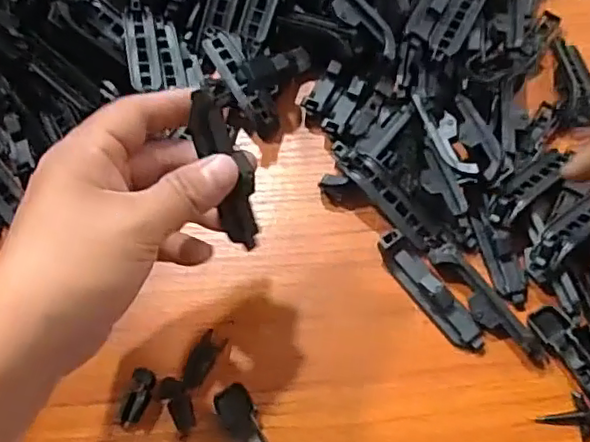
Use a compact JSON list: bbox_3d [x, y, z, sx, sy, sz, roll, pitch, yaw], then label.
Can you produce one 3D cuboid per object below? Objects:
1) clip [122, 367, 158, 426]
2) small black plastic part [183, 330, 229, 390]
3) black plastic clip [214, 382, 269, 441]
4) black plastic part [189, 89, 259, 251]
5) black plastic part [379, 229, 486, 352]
[{"bbox_3d":[-0.080,0.090,0.306,0.008,0.015,0.028,17,68,11],"label":"clip"},{"bbox_3d":[-0.049,0.074,0.317,0.013,0.005,0.031,26,70,14],"label":"small black plastic part"},{"bbox_3d":[-0.021,0.107,0.299,0.017,0.008,0.055,-32,68,-10],"label":"black plastic clip"},{"bbox_3d":[-0.028,-0.020,0.257,0.019,0.070,0.015,-16,23,-4],"label":"black plastic part"},{"bbox_3d":[0.073,0.037,0.321,0.018,0.016,0.074,-35,69,-12],"label":"black plastic part"}]

